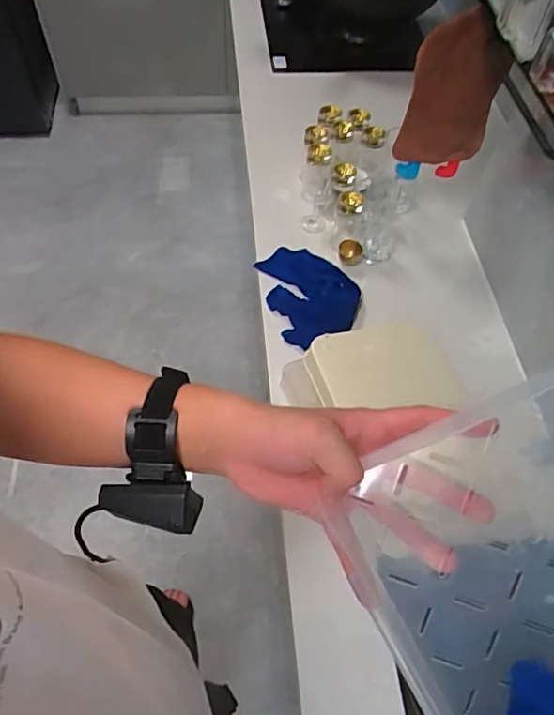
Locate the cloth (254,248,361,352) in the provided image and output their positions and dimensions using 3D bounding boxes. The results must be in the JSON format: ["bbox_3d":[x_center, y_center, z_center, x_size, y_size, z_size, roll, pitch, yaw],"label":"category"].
[{"bbox_3d":[0.059,-0.110,0.874,0.143,0.044,0.219,-13,59,-12],"label":"cloth"}]

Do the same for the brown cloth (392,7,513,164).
[{"bbox_3d":[0.257,-0.378,0.766,0.127,0.227,0.022,6,61,1],"label":"brown cloth"}]

